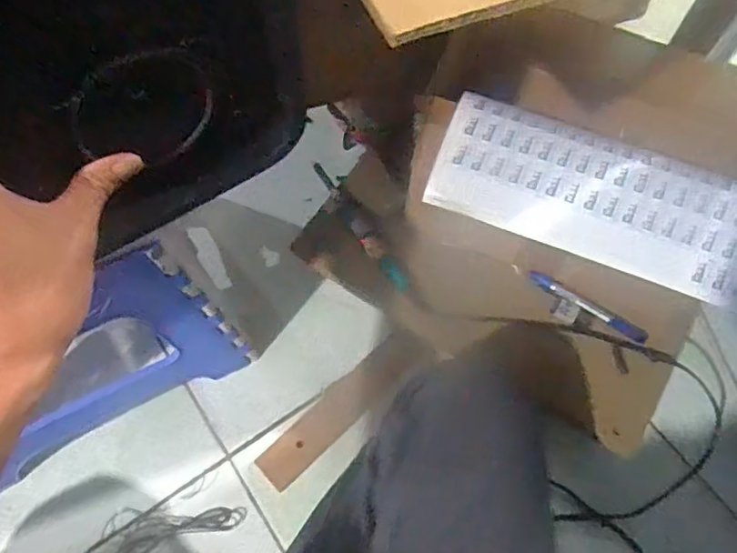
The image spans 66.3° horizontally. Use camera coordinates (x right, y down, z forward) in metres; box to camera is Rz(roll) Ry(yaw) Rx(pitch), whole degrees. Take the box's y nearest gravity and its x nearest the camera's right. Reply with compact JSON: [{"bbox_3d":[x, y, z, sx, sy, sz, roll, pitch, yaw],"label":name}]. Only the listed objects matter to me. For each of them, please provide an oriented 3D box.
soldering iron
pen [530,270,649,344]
[{"bbox_3d":[-0.014,-0.057,0.622,0.022,0.028,0.173,-32,69,-16],"label":"soldering iron"},{"bbox_3d":[0.228,0.029,0.587,0.131,0.012,0.013,31,67,13],"label":"pen"}]

